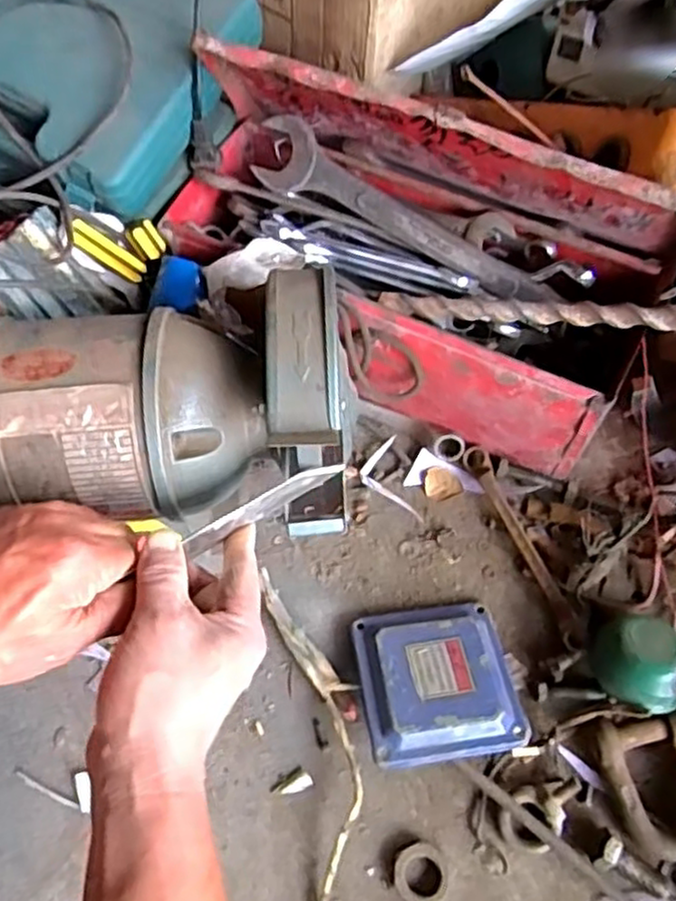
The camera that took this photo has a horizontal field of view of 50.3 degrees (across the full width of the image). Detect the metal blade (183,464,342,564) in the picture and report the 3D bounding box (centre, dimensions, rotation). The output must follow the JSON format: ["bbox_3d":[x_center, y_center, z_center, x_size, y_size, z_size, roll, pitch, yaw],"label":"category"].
[{"bbox_3d":[-0.041,0.033,0.435,0.113,0.025,0.008,-27,67,-32],"label":"metal blade"}]

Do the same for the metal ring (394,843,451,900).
[{"bbox_3d":[0.055,0.281,0.473,0.037,0.013,0.036,0,61,0],"label":"metal ring"}]

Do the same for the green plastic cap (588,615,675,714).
[{"bbox_3d":[0.210,0.148,0.504,0.059,0.041,0.064,0,61,0],"label":"green plastic cap"}]

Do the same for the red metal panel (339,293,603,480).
[{"bbox_3d":[0.098,-0.045,0.578,0.203,0.114,0.028,20,63,11],"label":"red metal panel"}]

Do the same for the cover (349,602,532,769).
[{"bbox_3d":[0.072,0.166,0.522,0.111,0.034,0.110,-8,62,-4],"label":"cover"}]

